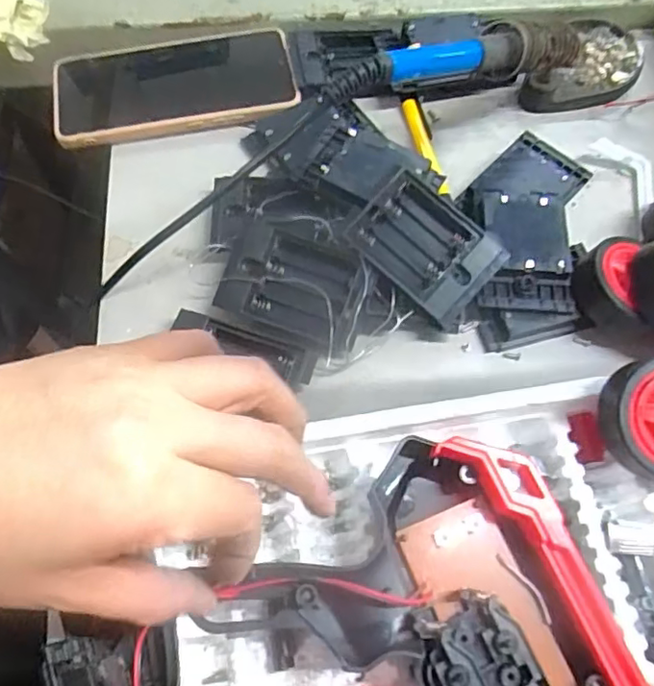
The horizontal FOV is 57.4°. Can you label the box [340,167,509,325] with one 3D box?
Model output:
[{"bbox_3d":[0.055,-0.054,0.335,0.077,0.019,0.055,39,92,16],"label":"box"}]

